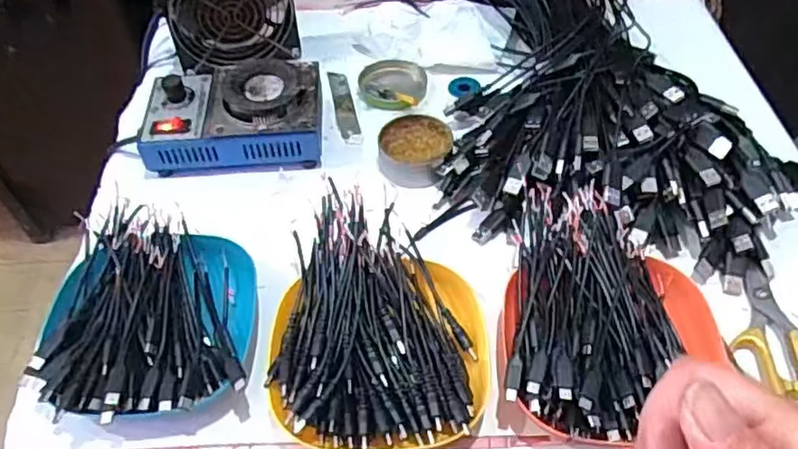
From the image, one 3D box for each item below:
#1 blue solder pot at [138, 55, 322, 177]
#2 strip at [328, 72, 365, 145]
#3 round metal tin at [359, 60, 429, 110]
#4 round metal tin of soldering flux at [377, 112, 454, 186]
[{"bbox_3d":[-0.144,-0.097,0.573,0.145,0.061,0.094,-4,52,-1],"label":"blue solder pot"},{"bbox_3d":[-0.052,-0.113,0.621,0.019,0.004,0.102,-12,52,-7],"label":"strip"},{"bbox_3d":[-0.006,-0.137,0.639,0.064,0.012,0.063,-1,52,1],"label":"round metal tin"},{"bbox_3d":[0.014,-0.064,0.561,0.062,0.022,0.065,1,52,3],"label":"round metal tin of soldering flux"}]

